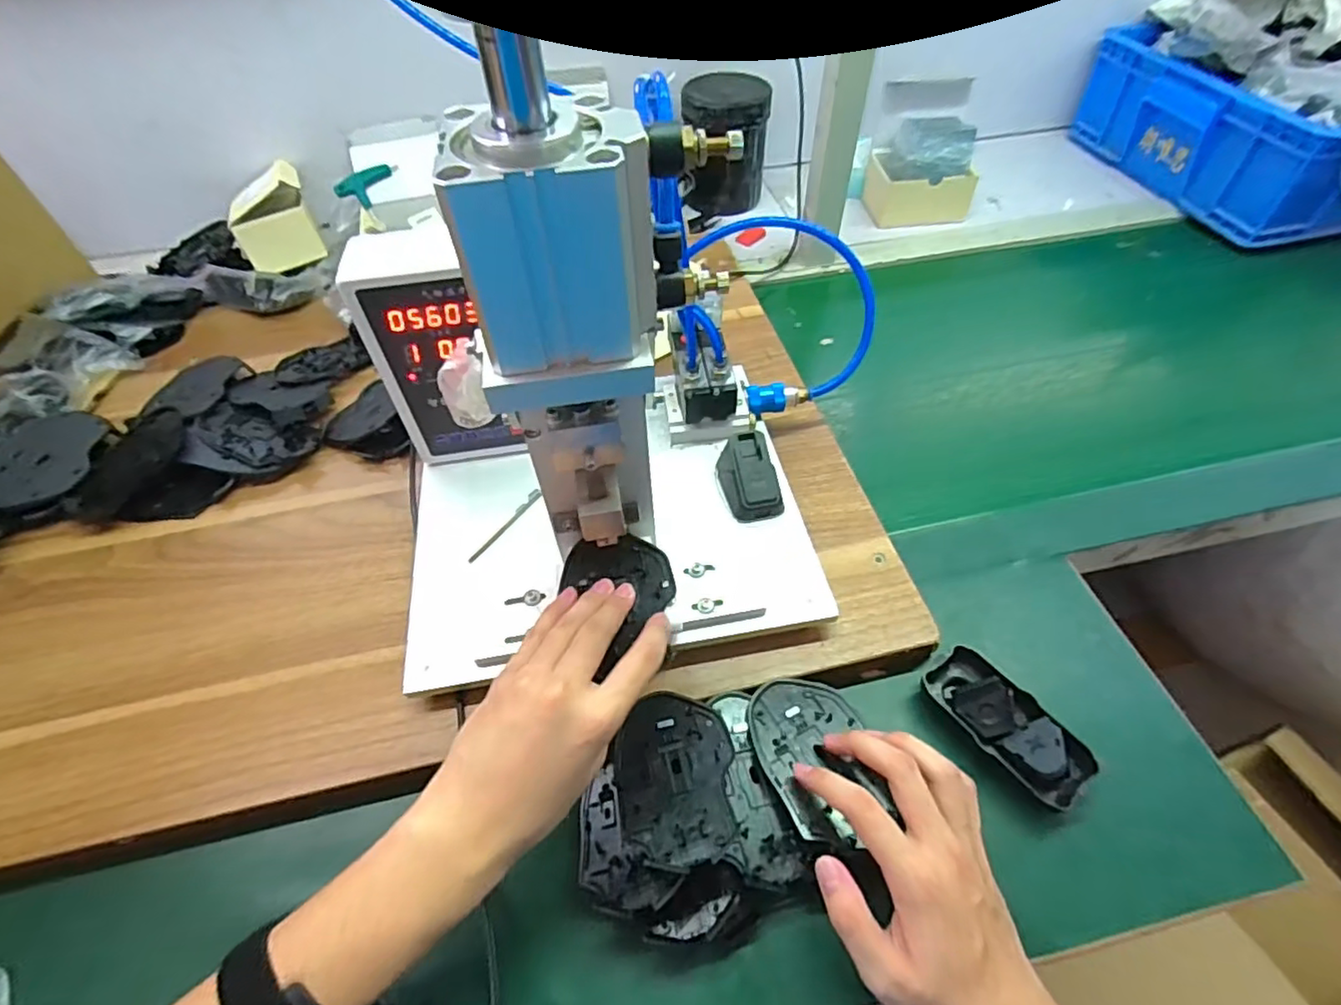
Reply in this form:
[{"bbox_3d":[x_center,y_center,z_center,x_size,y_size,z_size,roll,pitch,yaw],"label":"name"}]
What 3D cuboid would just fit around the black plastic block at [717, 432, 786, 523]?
[{"bbox_3d":[0.063,-0.022,0.496,0.042,0.033,0.062,-14,54,-8],"label":"black plastic block"}]

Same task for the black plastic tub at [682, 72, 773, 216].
[{"bbox_3d":[0.073,-0.485,0.866,0.109,0.141,0.109,-1,53,1],"label":"black plastic tub"}]

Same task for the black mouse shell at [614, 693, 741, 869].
[{"bbox_3d":[0.002,0.171,0.396,0.071,0.015,0.111,-4,37,2],"label":"black mouse shell"}]

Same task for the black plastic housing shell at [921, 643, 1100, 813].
[{"bbox_3d":[0.227,0.151,0.430,0.048,0.033,0.107,-31,58,-20],"label":"black plastic housing shell"}]

